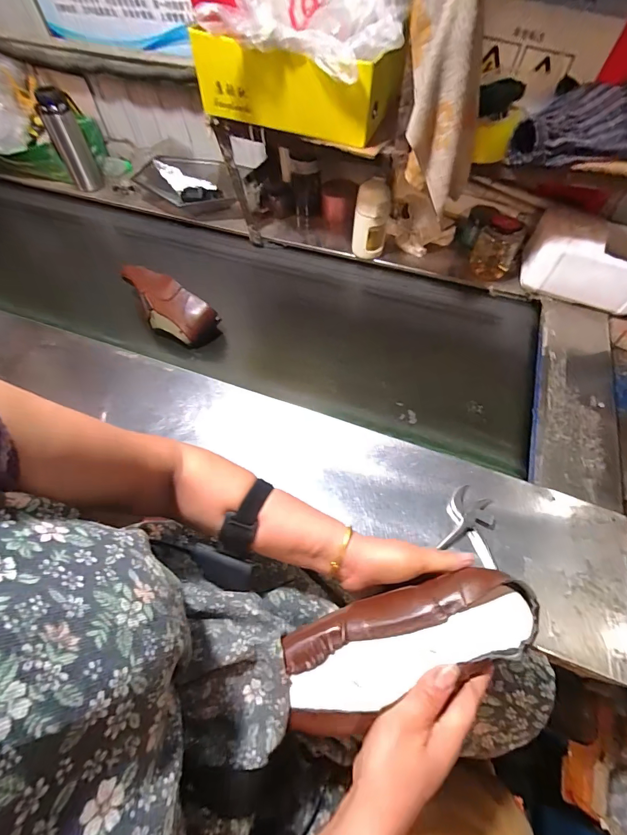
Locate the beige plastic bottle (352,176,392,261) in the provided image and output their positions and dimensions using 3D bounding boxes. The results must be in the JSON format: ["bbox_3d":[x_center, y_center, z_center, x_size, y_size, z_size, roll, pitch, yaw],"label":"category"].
[{"bbox_3d":[0.133,-0.446,0.881,0.074,0.176,0.061,12,58,8],"label":"beige plastic bottle"}]

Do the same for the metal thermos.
[{"bbox_3d":[-0.638,-0.720,1.001,0.080,0.217,0.072,-26,61,-15],"label":"metal thermos"}]

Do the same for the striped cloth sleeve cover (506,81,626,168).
[{"bbox_3d":[0.518,-0.501,0.626,0.396,0.082,0.125,-13,58,-7],"label":"striped cloth sleeve cover"}]

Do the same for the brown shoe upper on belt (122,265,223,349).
[{"bbox_3d":[-0.309,-0.241,0.785,0.232,0.078,0.093,39,65,8],"label":"brown shoe upper on belt"}]

